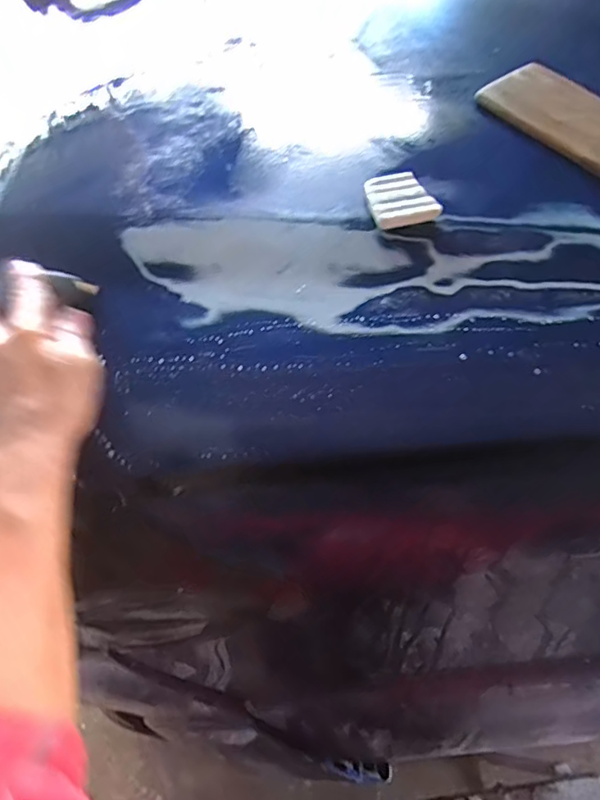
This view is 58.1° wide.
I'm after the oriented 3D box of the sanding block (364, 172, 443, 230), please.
[{"bbox_3d":[0.084,-0.167,0.451,0.051,0.019,0.050,-7,53,-9],"label":"sanding block"}]

